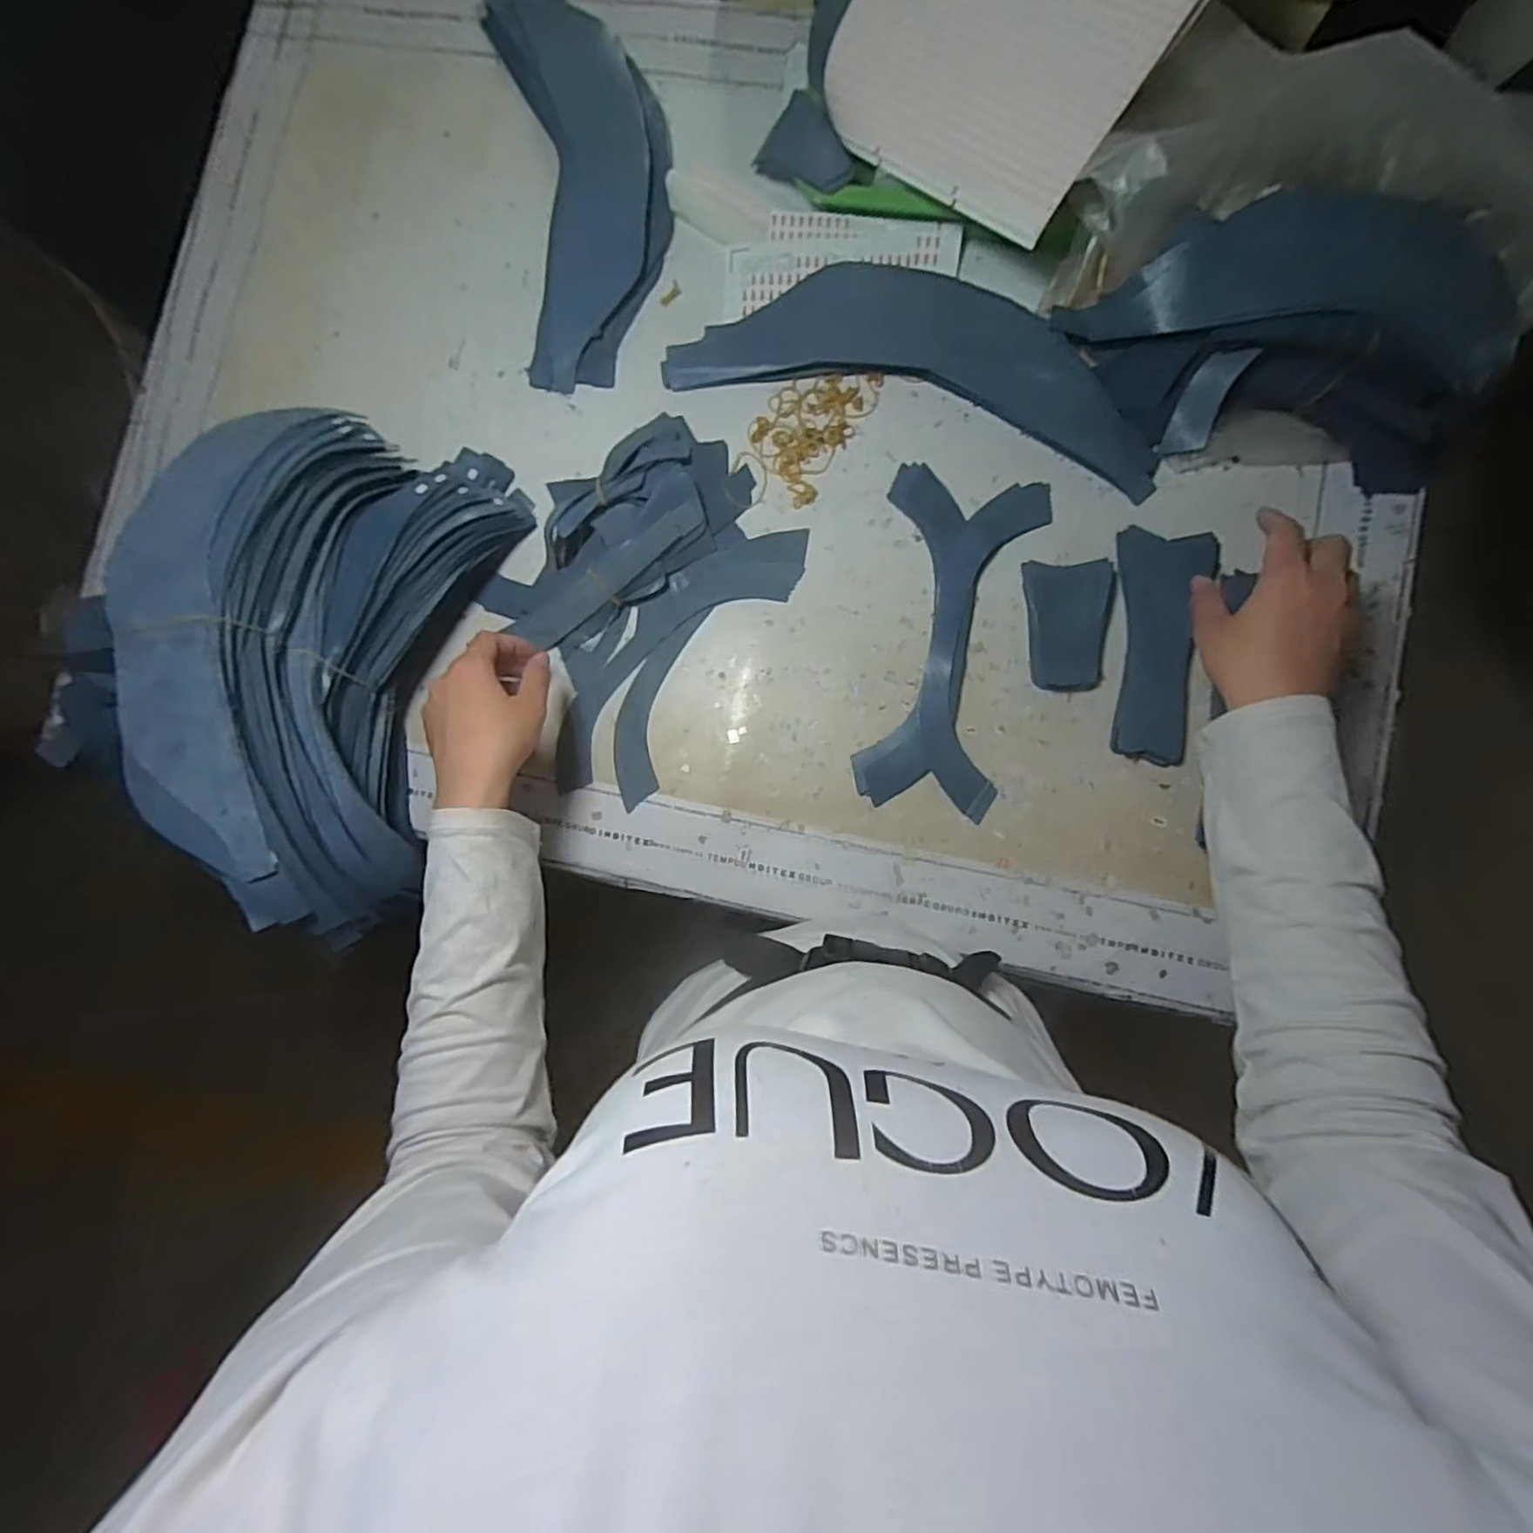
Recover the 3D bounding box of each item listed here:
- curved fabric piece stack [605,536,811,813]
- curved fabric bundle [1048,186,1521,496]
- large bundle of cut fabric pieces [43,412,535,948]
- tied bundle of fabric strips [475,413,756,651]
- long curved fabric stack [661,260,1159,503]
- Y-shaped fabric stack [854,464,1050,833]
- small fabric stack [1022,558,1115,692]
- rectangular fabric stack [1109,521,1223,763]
[{"bbox_3d":[-0.064,-0.090,0.514,0.088,0.005,0.248,34,89,7],"label":"curved fabric piece stack"},{"bbox_3d":[0.348,-0.288,0.456,0.278,0.077,0.134,14,87,7],"label":"curved fabric bundle"},{"bbox_3d":[-0.290,-0.077,0.449,0.147,0.169,0.341,10,86,6],"label":"large bundle of cut fabric pieces"},{"bbox_3d":[-0.119,-0.178,0.508,0.216,0.040,0.115,-32,83,2],"label":"tied bundle of fabric strips"},{"bbox_3d":[0.117,-0.304,0.505,0.363,0.016,0.125,20,88,7],"label":"long curved fabric stack"},{"bbox_3d":[0.135,-0.095,0.494,0.108,0.011,0.252,9,86,6],"label":"Y-shaped fabric stack"},{"bbox_3d":[0.217,-0.101,0.483,0.059,0.005,0.090,0,85,6],"label":"small fabric stack"},{"bbox_3d":[0.279,-0.088,0.478,0.063,0.013,0.165,10,86,6],"label":"rectangular fabric stack"}]

